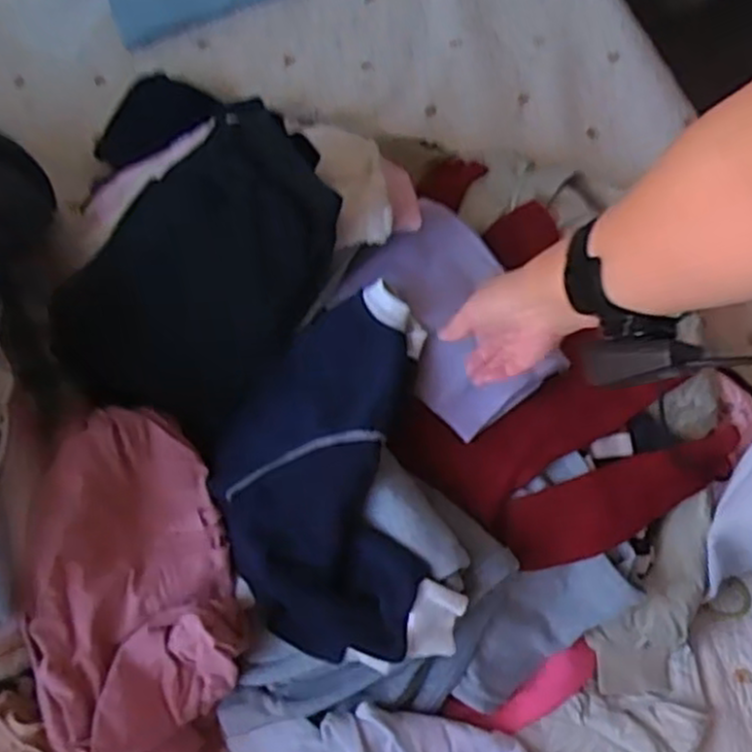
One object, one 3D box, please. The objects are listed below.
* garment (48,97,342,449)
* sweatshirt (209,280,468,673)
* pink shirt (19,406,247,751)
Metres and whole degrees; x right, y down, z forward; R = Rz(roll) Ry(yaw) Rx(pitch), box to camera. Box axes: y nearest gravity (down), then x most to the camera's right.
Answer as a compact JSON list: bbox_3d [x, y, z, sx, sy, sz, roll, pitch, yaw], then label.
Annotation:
[{"bbox_3d":[-0.167,-0.095,0.792,0.210,0.060,0.353,42,112,-3],"label":"garment"},{"bbox_3d":[-0.053,0.101,0.765,0.228,0.122,0.354,-8,74,0],"label":"sweatshirt"},{"bbox_3d":[-0.231,0.259,0.790,0.195,0.135,0.446,-5,87,0],"label":"pink shirt"}]

